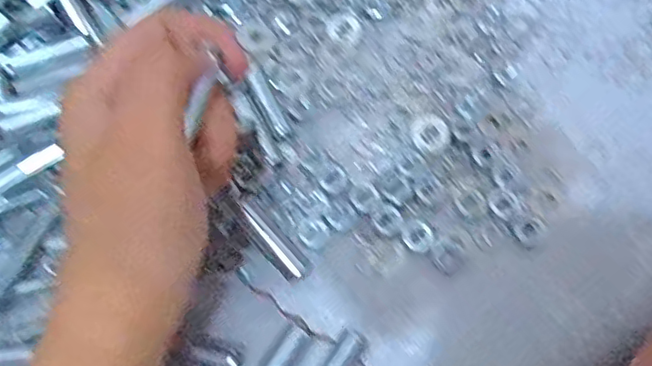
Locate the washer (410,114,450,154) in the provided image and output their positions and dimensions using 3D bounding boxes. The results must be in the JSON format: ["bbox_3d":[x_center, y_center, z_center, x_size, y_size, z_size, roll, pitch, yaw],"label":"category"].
[{"bbox_3d":[0.047,-0.022,0.272,0.016,0.004,0.019,-43,76,3],"label":"washer"}]

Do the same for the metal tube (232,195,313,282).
[{"bbox_3d":[-0.024,0.023,0.253,0.013,0.013,0.042,-40,71,-13],"label":"metal tube"}]

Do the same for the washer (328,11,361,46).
[{"bbox_3d":[0.009,-0.080,0.303,0.016,0.004,0.020,-1,65,6],"label":"washer"}]

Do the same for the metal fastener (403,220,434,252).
[{"bbox_3d":[0.039,0.022,0.251,0.011,0.004,0.014,-31,65,-8],"label":"metal fastener"}]

